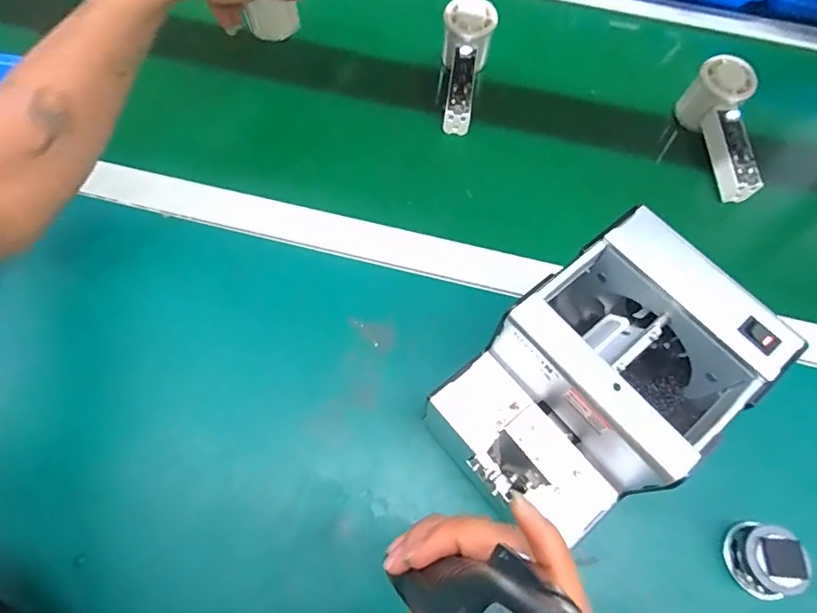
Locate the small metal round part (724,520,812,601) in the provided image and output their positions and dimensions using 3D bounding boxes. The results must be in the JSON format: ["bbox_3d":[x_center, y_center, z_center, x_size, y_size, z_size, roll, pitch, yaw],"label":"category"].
[{"bbox_3d":[0.255,0.181,0.350,0.041,0.026,0.048,10,65,2],"label":"small metal round part"}]

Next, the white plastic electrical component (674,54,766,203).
[{"bbox_3d":[0.333,-0.181,0.523,0.050,0.052,0.150,-4,79,-3],"label":"white plastic electrical component"}]

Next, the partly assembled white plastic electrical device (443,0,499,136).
[{"bbox_3d":[0.062,-0.258,0.544,0.057,0.059,0.152,7,79,2],"label":"partly assembled white plastic electrical device"}]

